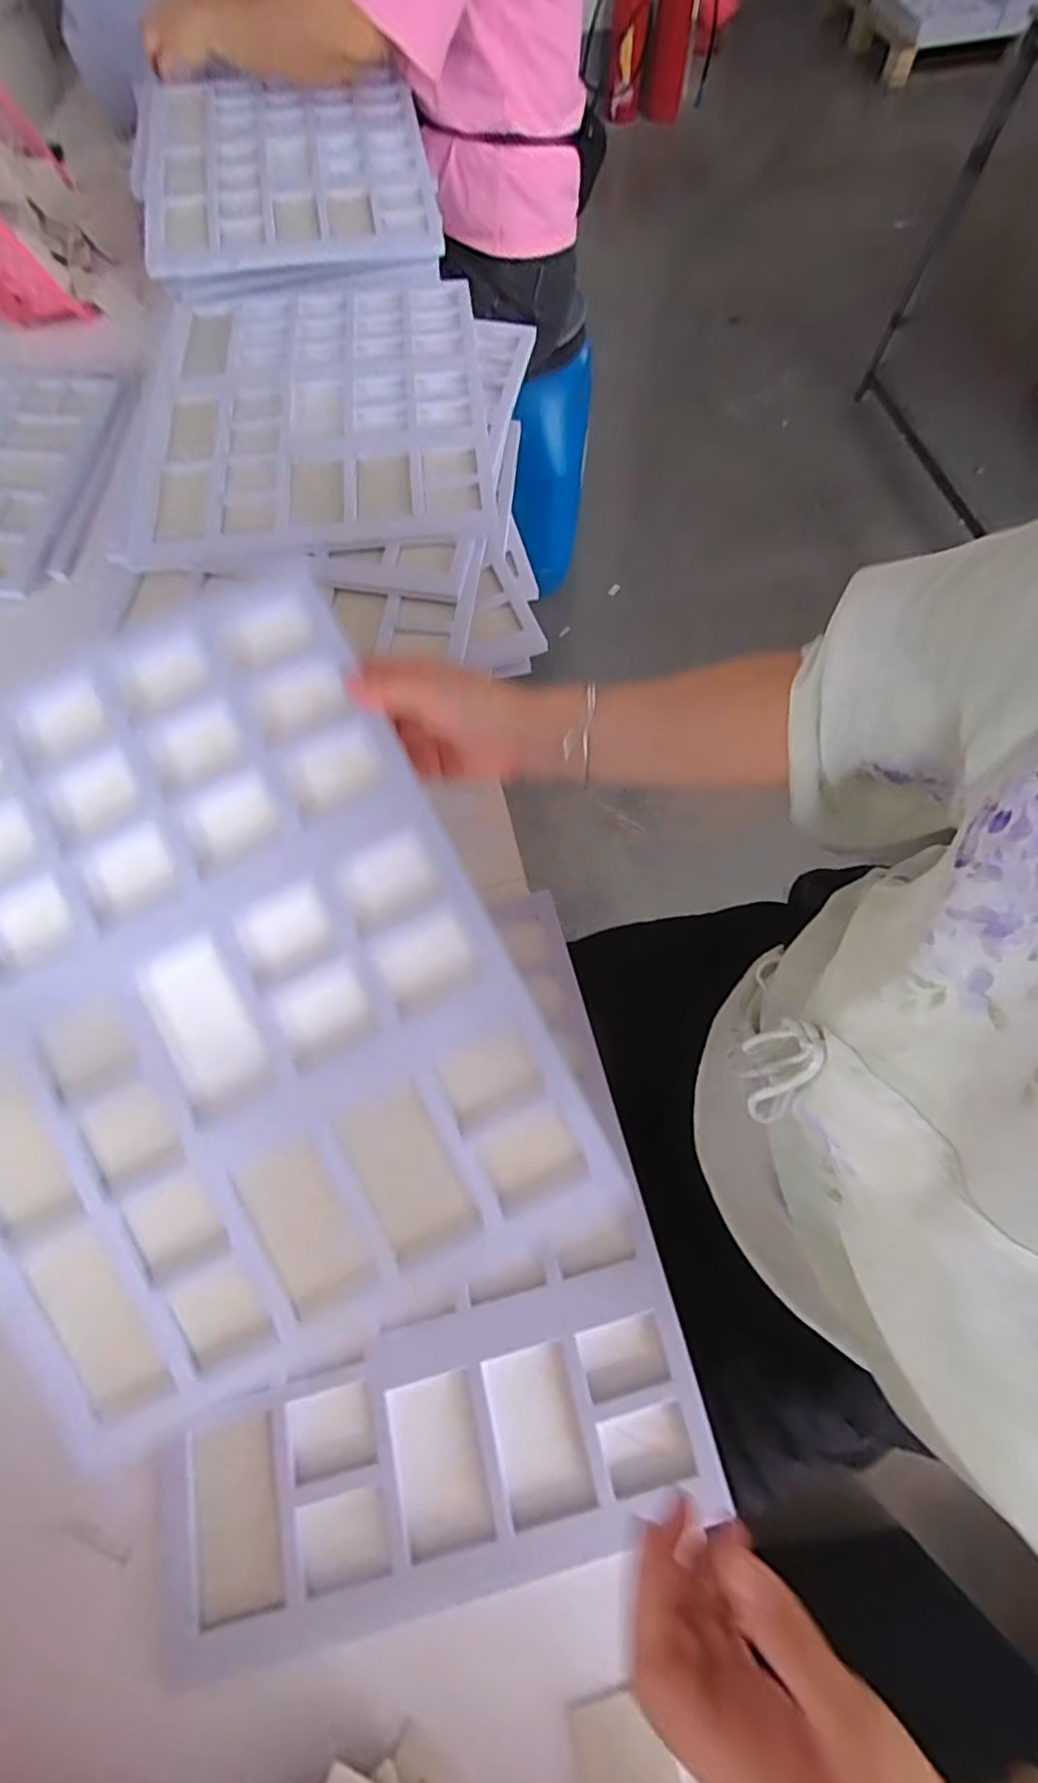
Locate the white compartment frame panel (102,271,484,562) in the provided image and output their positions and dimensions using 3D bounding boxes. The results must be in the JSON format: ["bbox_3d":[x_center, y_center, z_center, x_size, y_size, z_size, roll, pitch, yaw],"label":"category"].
[{"bbox_3d":[-0.226,-0.525,0.651,0.361,0.035,0.450,-8,70,-2],"label":"white compartment frame panel"}]

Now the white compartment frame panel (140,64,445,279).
[{"bbox_3d":[-0.301,-0.933,0.782,0.361,0.031,0.433,-8,69,-3],"label":"white compartment frame panel"}]

